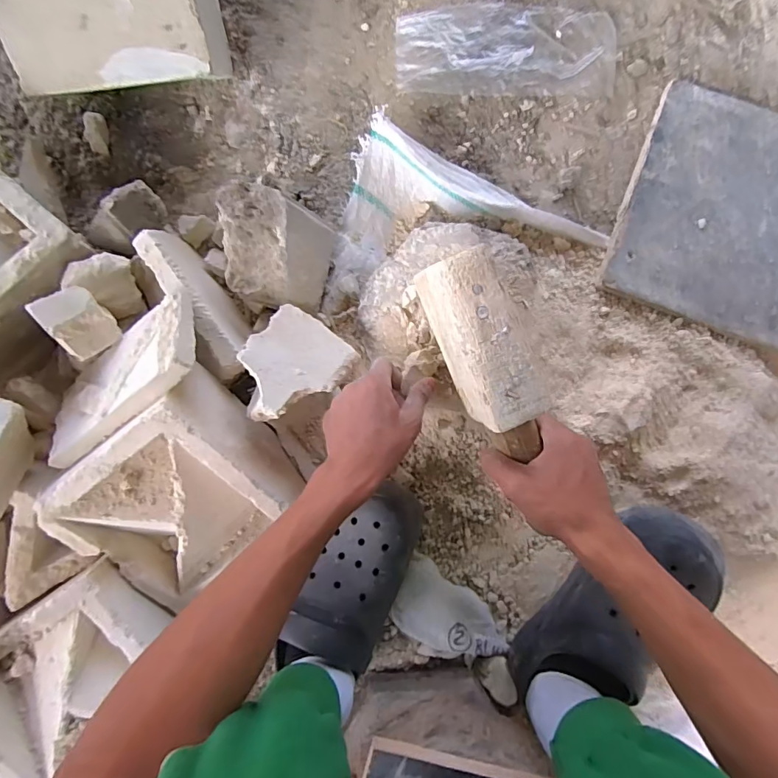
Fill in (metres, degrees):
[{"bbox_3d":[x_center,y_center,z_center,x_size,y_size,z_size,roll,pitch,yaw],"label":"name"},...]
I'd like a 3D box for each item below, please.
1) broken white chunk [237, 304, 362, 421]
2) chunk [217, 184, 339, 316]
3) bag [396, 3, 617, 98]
[{"bbox_3d":[-0.102,-0.026,0.459,0.108,0.046,0.096,-29,74,-26],"label":"broken white chunk"},{"bbox_3d":[-0.123,-0.145,0.480,0.105,0.073,0.109,13,91,2],"label":"chunk"},{"bbox_3d":[0.130,-0.378,0.500,0.240,0.026,0.084,2,95,6],"label":"bag"}]

